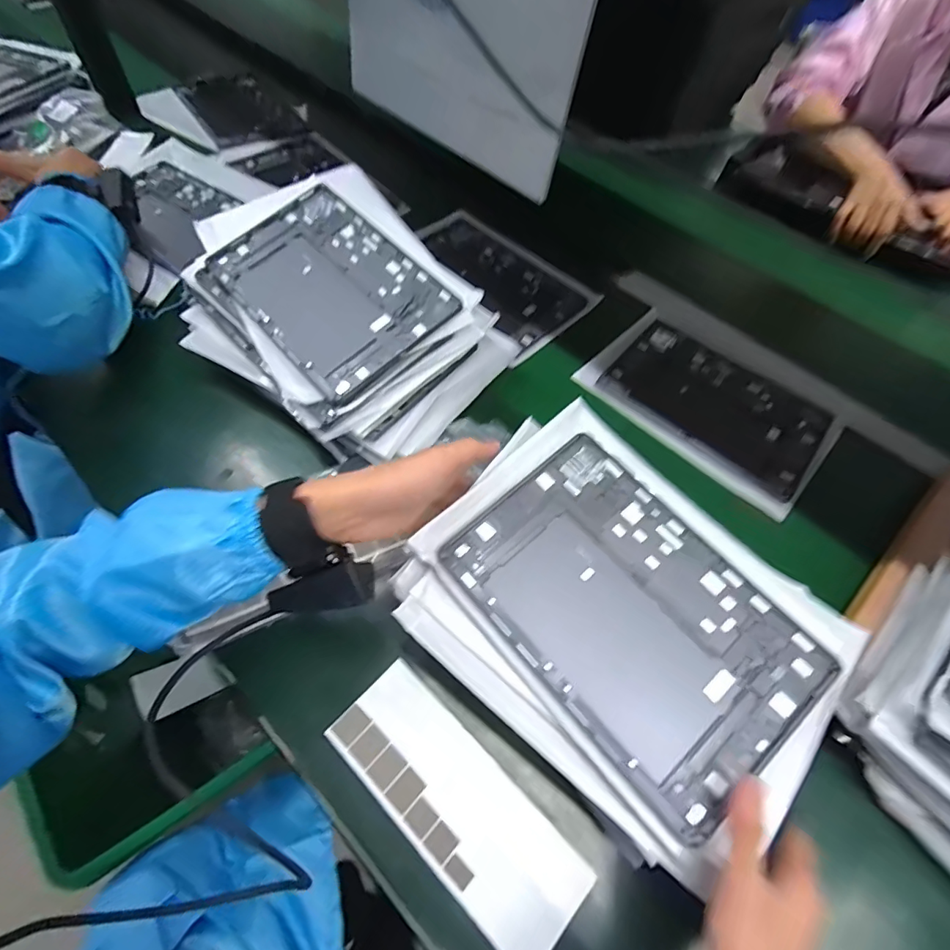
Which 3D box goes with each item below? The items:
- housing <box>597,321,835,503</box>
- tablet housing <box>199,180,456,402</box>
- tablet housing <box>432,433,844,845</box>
[{"bbox_3d":[0.306,-0.095,0.621,0.253,0.011,0.163,37,64,18],"label":"housing"},{"bbox_3d":[-0.155,-0.201,0.524,0.251,0.008,0.171,42,76,17],"label":"tablet housing"},{"bbox_3d":[0.115,0.101,0.372,0.168,0.009,0.252,-39,71,-14],"label":"tablet housing"}]

